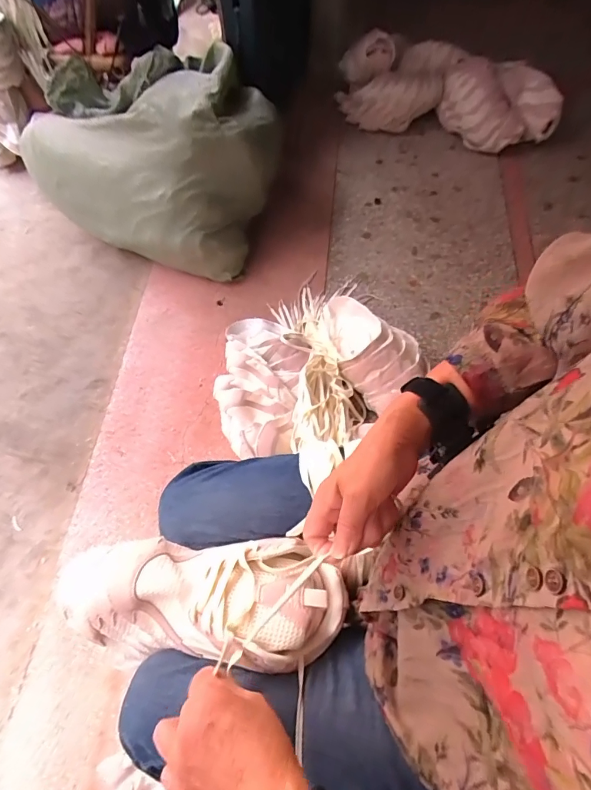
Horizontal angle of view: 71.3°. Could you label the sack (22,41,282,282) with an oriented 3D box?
[{"bbox_3d":[-0.374,-0.618,1.072,0.588,0.323,0.437,18,66,10],"label":"sack"}]

